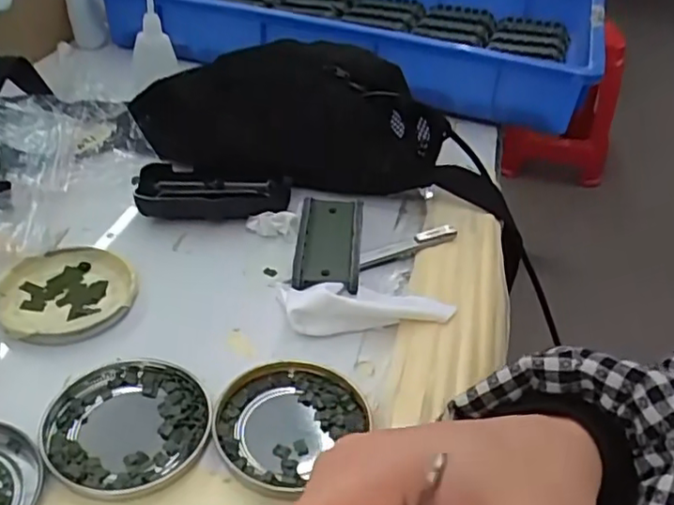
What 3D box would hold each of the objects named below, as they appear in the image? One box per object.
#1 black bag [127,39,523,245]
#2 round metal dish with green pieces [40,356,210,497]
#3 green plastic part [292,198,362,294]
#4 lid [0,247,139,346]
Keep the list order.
[{"bbox_3d":[0.000,-0.115,0.521,0.309,0.093,0.138,15,38,13],"label":"black bag"},{"bbox_3d":[-0.106,0.085,0.313,0.082,0.008,0.078,3,37,-3],"label":"round metal dish with green pieces"},{"bbox_3d":[-0.005,-0.008,0.434,0.042,0.023,0.088,5,36,0],"label":"green plastic part"},{"bbox_3d":[-0.166,0.024,0.384,0.077,0.014,0.074,3,37,-3],"label":"lid"}]

